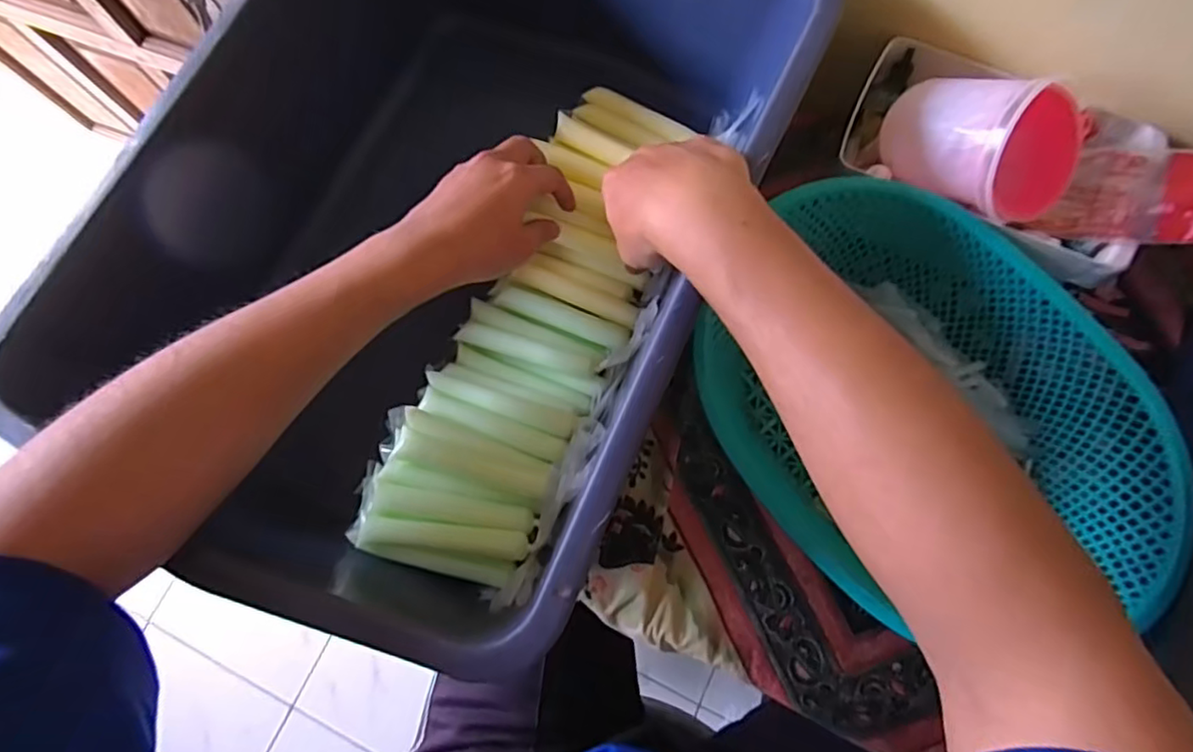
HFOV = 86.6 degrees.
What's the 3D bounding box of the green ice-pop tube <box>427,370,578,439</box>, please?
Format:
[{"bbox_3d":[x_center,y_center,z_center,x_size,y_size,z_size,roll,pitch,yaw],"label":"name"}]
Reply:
[{"bbox_3d":[-0.067,0.019,0.441,0.107,0.013,0.017,17,76,6],"label":"green ice-pop tube"}]

